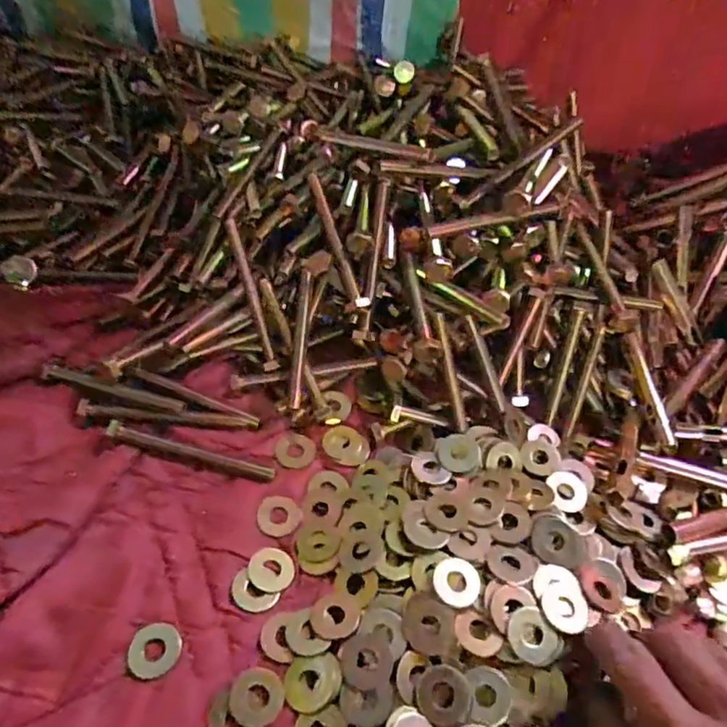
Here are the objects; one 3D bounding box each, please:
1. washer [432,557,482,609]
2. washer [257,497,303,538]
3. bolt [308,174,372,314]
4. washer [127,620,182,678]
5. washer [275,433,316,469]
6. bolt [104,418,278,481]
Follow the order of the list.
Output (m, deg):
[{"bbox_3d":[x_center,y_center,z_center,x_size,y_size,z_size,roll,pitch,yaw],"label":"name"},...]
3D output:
[{"bbox_3d":[0.048,0.113,0.294,0.024,0.004,0.024,3,49,-3],"label":"washer"},{"bbox_3d":[-0.049,0.088,0.327,0.024,0.004,0.025,3,49,-3],"label":"washer"},{"bbox_3d":[-0.018,-0.084,0.385,0.016,0.011,0.103,-15,77,-16],"label":"bolt"},{"bbox_3d":[-0.101,0.139,0.276,0.023,0.004,0.024,18,56,-3],"label":"washer"},{"bbox_3d":[-0.042,0.054,0.356,0.024,0.004,0.023,9,48,2],"label":"washer"},{"bbox_3d":[-0.105,0.053,0.345,0.103,0.010,0.011,13,49,6],"label":"bolt"}]

